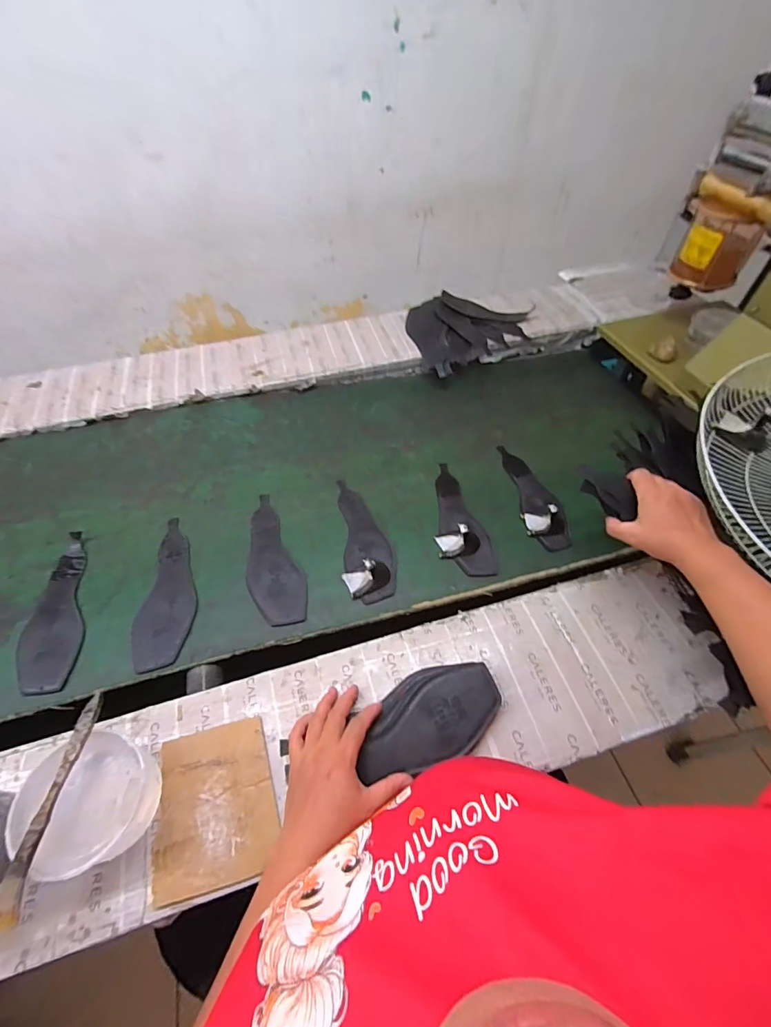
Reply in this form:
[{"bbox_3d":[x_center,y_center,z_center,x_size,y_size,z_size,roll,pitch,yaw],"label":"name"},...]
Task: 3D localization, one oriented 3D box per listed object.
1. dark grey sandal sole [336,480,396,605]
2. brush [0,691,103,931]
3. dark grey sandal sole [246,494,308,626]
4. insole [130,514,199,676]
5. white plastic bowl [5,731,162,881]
[{"bbox_3d":[-0.034,0.036,0.683,0.075,0.007,0.231,-4,52,-10],"label":"dark grey sandal sole"},{"bbox_3d":[-0.314,0.267,0.391,0.022,0.020,0.180,5,54,4],"label":"brush"},{"bbox_3d":[-0.180,0.067,0.648,0.075,0.009,0.231,-20,57,-14],"label":"dark grey sandal sole"},{"bbox_3d":[-0.311,0.107,0.612,0.077,0.004,0.234,-4,54,-2],"label":"insole"},{"bbox_3d":[-0.292,0.287,0.416,0.109,0.070,0.101,0,54,0],"label":"white plastic bowl"}]

